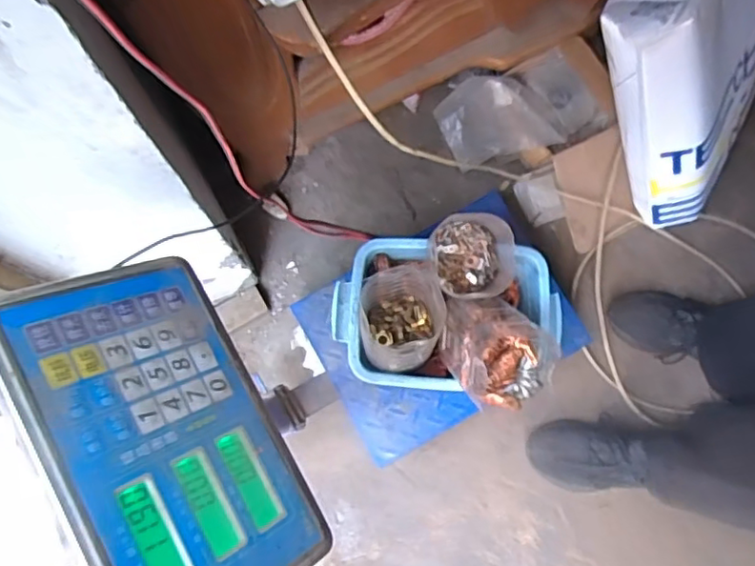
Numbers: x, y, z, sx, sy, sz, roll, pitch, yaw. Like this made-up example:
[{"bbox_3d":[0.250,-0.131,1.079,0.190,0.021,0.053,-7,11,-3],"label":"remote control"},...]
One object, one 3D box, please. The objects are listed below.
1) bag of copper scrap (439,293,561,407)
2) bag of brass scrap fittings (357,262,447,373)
[{"bbox_3d":[0.140,0.080,0.739,0.116,0.094,0.151,-37,82,-9],"label":"bag of copper scrap"},{"bbox_3d":[0.031,0.048,0.759,0.102,0.105,0.109,-12,79,-4],"label":"bag of brass scrap fittings"}]

